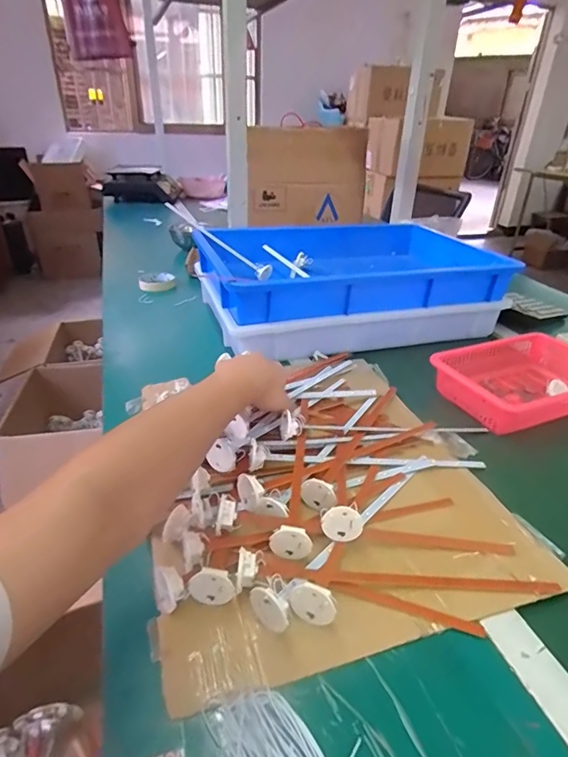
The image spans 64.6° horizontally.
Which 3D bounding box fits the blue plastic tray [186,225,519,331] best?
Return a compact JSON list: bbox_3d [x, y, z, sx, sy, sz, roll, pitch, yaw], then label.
[{"bbox_3d":[0.149,-0.235,0.926,0.622,0.085,0.406,-8,32,-17],"label":"blue plastic tray"}]

